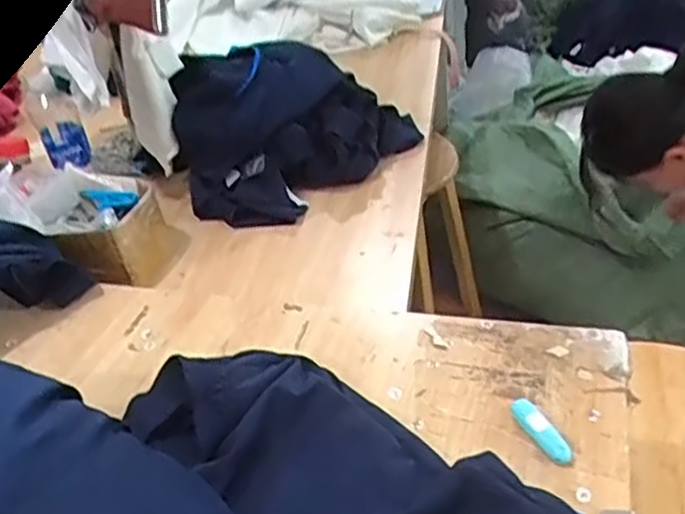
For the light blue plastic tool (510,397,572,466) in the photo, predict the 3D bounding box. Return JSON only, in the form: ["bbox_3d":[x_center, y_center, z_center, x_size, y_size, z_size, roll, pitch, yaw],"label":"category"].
[{"bbox_3d":[0.166,0.145,0.589,0.020,0.018,0.070,-18,38,-14],"label":"light blue plastic tool"}]

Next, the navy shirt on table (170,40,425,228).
[{"bbox_3d":[-0.058,-0.188,1.016,0.361,0.167,0.224,-13,37,-8],"label":"navy shirt on table"}]

